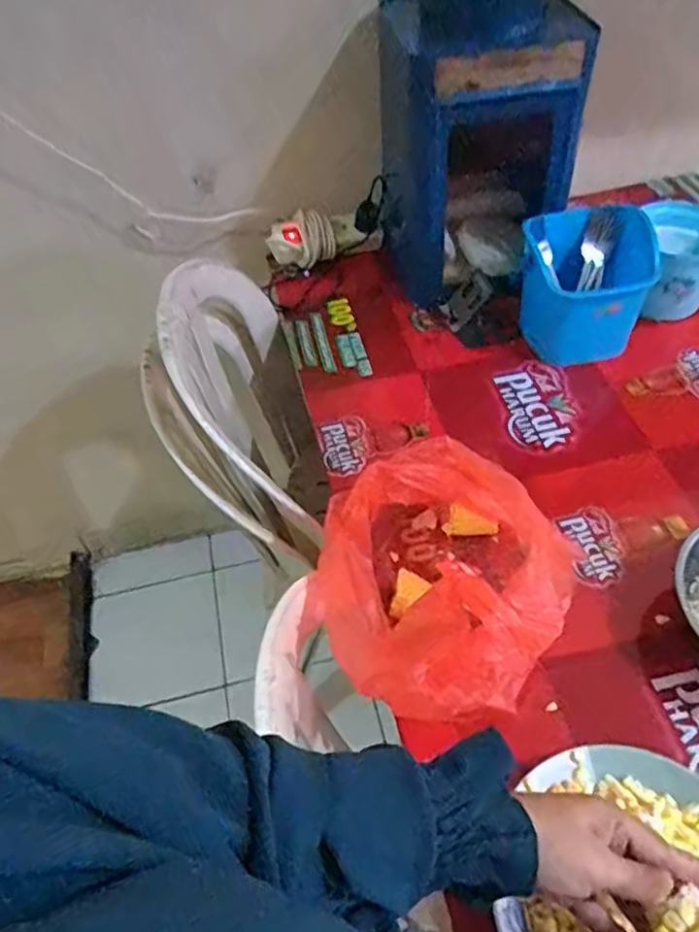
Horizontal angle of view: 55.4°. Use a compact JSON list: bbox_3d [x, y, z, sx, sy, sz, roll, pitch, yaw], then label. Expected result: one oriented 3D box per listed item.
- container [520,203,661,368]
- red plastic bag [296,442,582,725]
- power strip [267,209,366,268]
[{"bbox_3d":[0.310,-0.240,0.894,0.161,0.150,0.140,-2,49,3],"label":"container"},{"bbox_3d":[0.076,0.096,0.613,0.219,0.193,0.249,-20,51,-10],"label":"red plastic bag"},{"bbox_3d":[-0.057,-0.360,1.057,0.150,0.082,0.047,-22,51,-13],"label":"power strip"}]

